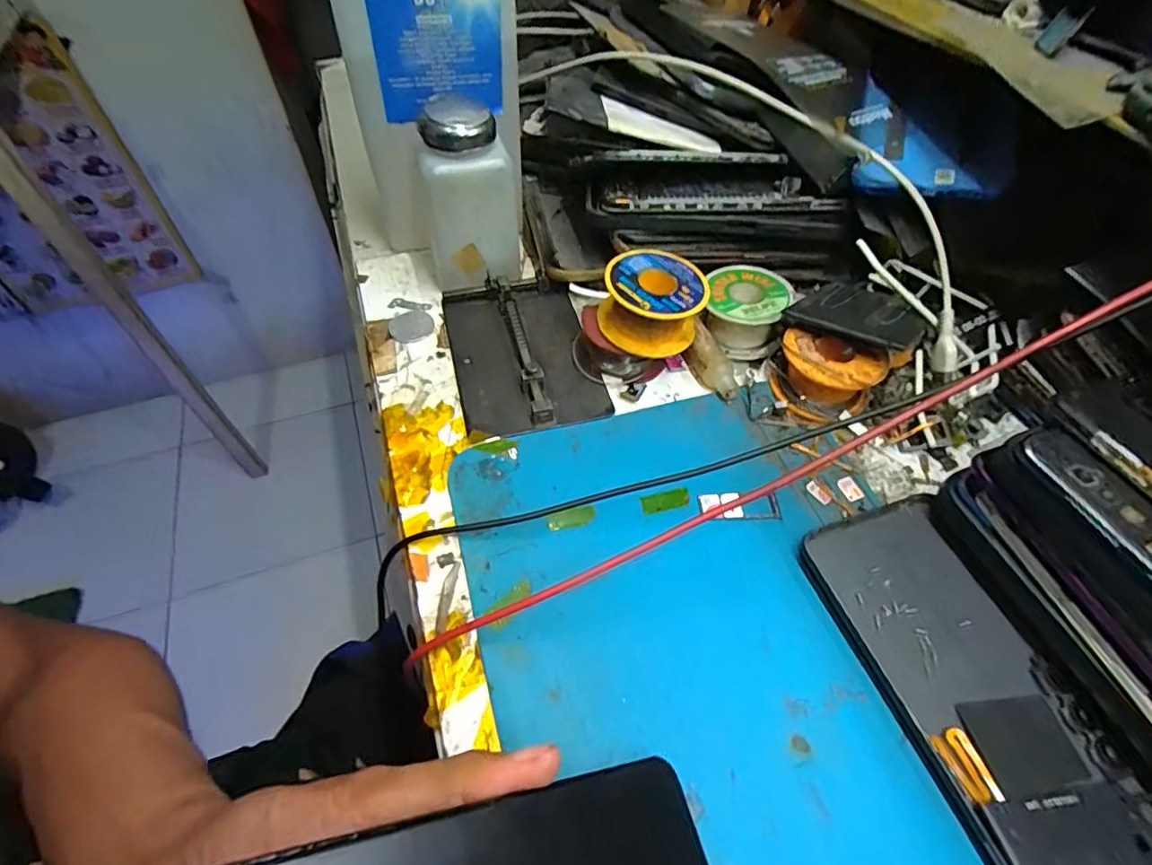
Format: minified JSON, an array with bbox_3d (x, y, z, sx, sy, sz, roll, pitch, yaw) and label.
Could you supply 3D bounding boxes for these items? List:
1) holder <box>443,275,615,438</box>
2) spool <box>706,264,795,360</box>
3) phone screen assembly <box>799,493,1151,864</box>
[{"bbox_3d":[-0.032,-0.050,0.327,0.079,0.014,0.117,-11,54,-10],"label":"holder"},{"bbox_3d":[0.101,-0.073,0.336,0.045,0.028,0.048,1,52,-1],"label":"spool"},{"bbox_3d":[0.156,0.101,0.214,0.070,0.016,0.162,-13,54,-11],"label":"phone screen assembly"}]

